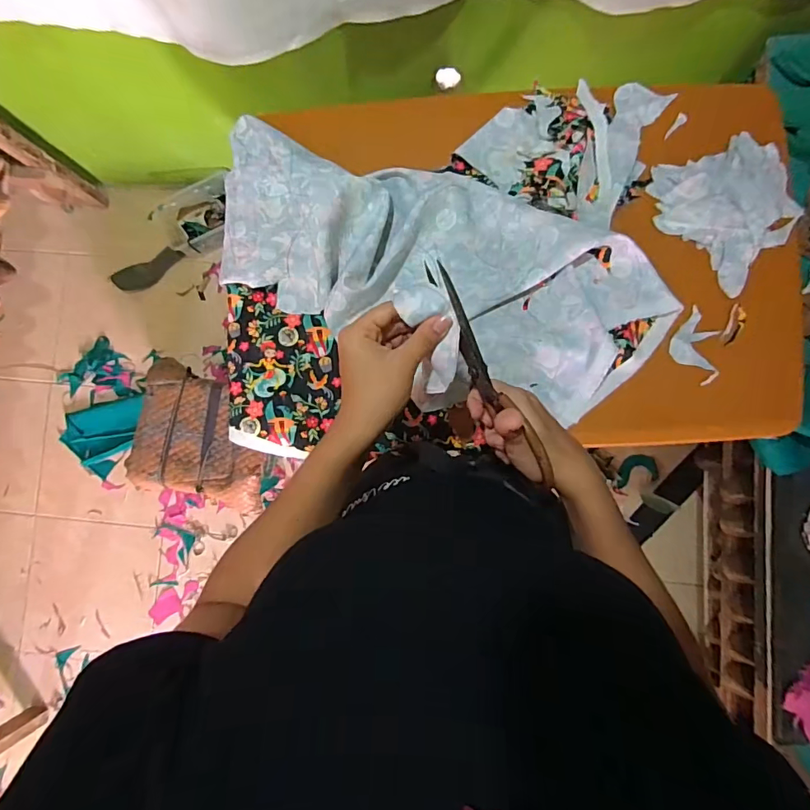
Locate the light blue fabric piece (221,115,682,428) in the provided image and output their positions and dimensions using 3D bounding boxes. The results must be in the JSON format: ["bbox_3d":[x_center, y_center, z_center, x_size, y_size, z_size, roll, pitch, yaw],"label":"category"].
[{"bbox_3d":[0.024,-0.166,0.595,0.612,0.077,0.268,20,89,3],"label":"light blue fabric piece"}]

